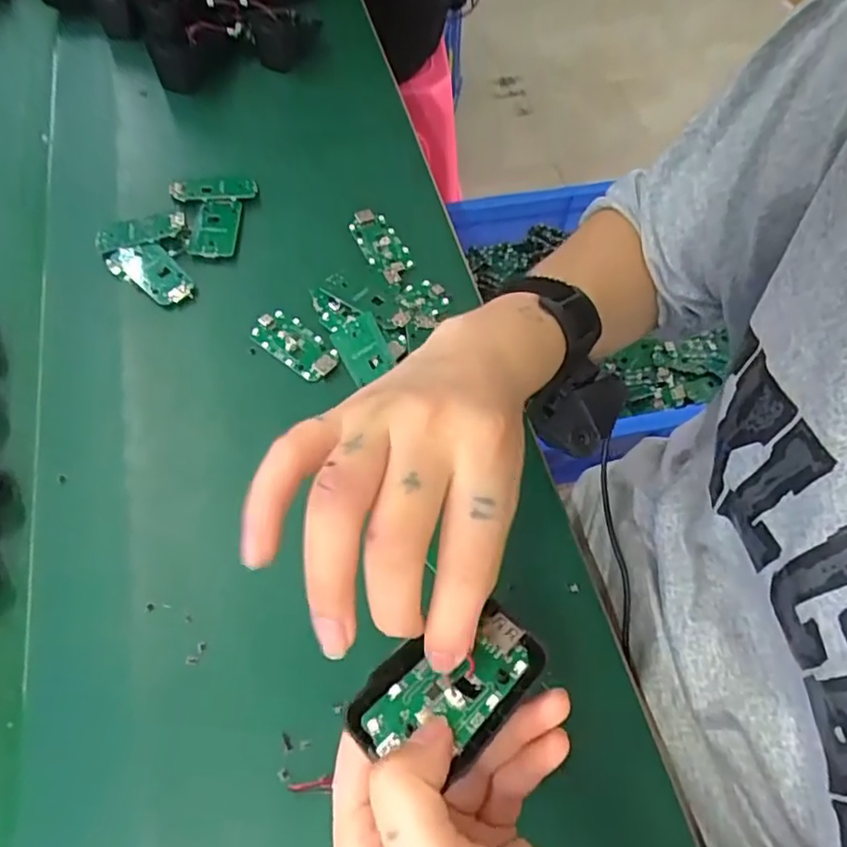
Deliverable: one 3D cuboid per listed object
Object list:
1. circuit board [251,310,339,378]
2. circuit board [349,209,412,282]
[{"bbox_3d":[-0.086,-0.054,0.409,0.063,0.004,0.031,38,67,17],"label":"circuit board"},{"bbox_3d":[-0.029,-0.132,0.457,0.030,0.010,0.070,-24,65,-14],"label":"circuit board"}]

